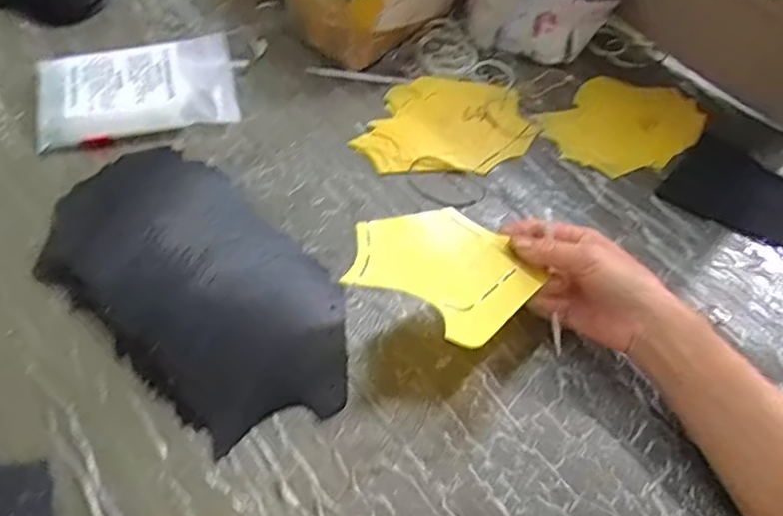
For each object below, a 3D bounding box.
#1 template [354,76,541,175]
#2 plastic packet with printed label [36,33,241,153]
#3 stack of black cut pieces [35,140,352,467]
[{"bbox_3d":[0.053,-0.126,0.601,0.160,0.012,0.110,2,60,-3],"label":"template"},{"bbox_3d":[-0.237,-0.160,0.595,0.172,0.027,0.109,-12,59,-10],"label":"plastic packet with printed label"},{"bbox_3d":[-0.150,0.013,0.493,0.283,0.022,0.153,38,64,19],"label":"stack of black cut pieces"}]

